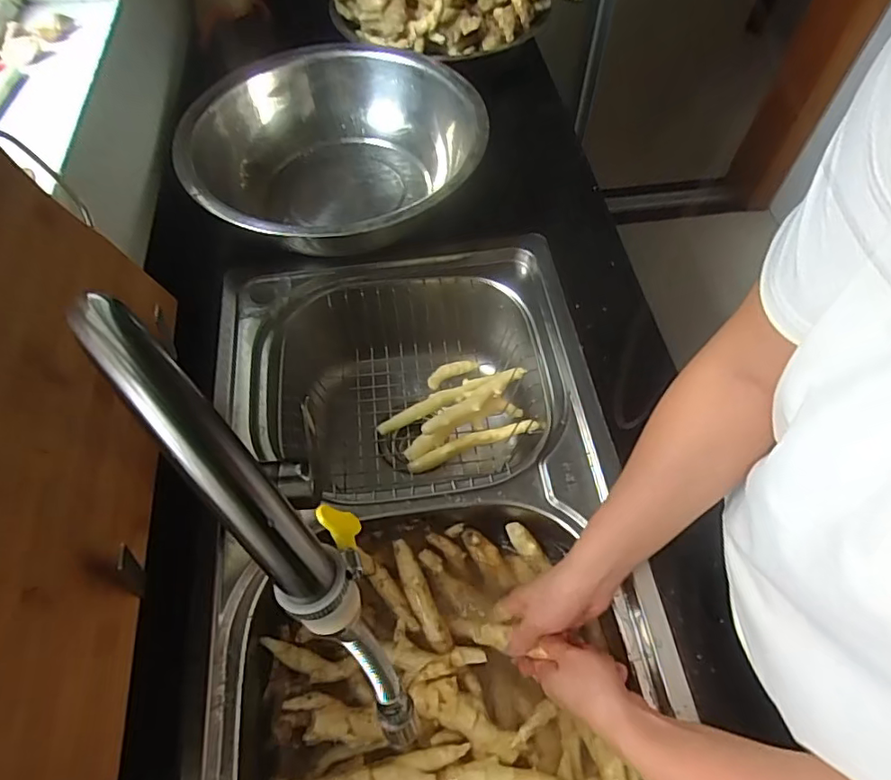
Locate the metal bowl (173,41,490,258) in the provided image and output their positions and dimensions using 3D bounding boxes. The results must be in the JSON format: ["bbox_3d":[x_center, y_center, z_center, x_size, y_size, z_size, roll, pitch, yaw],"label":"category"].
[{"bbox_3d":[-0.143,-0.309,0.744,0.362,0.117,0.390,0,59,0],"label":"metal bowl"}]

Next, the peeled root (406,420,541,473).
[{"bbox_3d":[0.033,0.063,0.681,0.163,0.014,0.021,-18,60,-10],"label":"peeled root"}]

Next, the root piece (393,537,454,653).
[{"bbox_3d":[-0.026,0.199,0.547,0.021,0.018,0.109,-24,61,-14],"label":"root piece"}]

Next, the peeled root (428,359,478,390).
[{"bbox_3d":[0.008,-0.025,0.744,0.067,0.016,0.020,-24,61,-13],"label":"peeled root"}]

